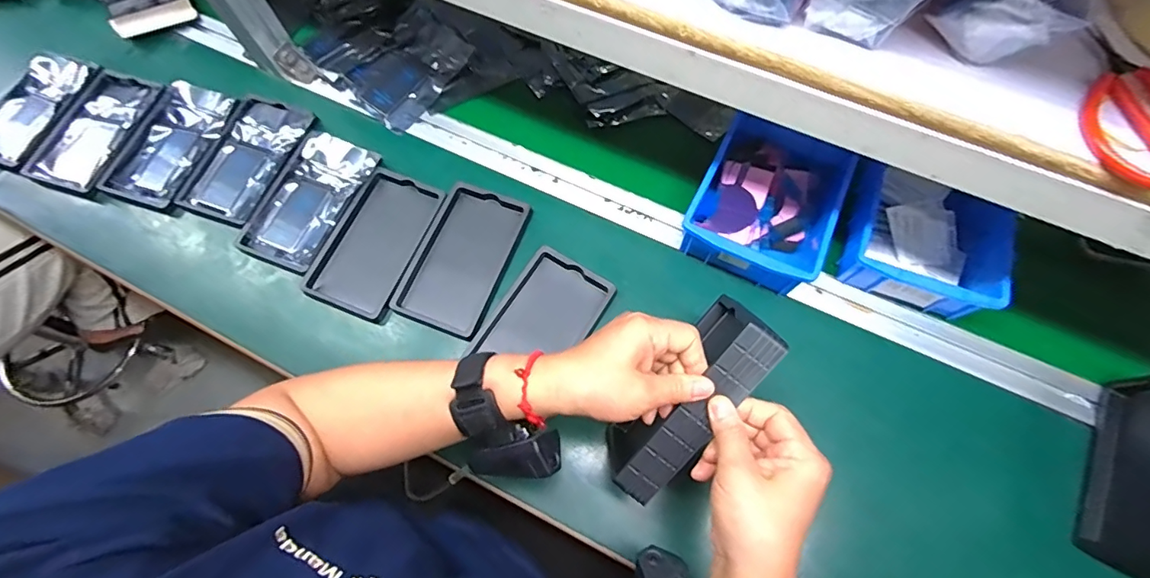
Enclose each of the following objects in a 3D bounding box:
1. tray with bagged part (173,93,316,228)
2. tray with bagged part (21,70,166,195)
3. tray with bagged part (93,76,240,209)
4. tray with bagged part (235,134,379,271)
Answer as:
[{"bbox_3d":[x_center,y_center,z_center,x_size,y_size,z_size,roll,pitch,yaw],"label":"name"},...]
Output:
[{"bbox_3d":[-0.379,-0.151,0.584,0.094,0.014,0.158,21,70,9],"label":"tray with bagged part"},{"bbox_3d":[-0.570,-0.187,0.602,0.092,0.021,0.155,16,69,7],"label":"tray with bagged part"},{"bbox_3d":[-0.477,-0.172,0.590,0.102,0.024,0.155,18,70,8],"label":"tray with bagged part"},{"bbox_3d":[-0.296,-0.100,0.558,0.095,0.019,0.158,24,70,10],"label":"tray with bagged part"}]

